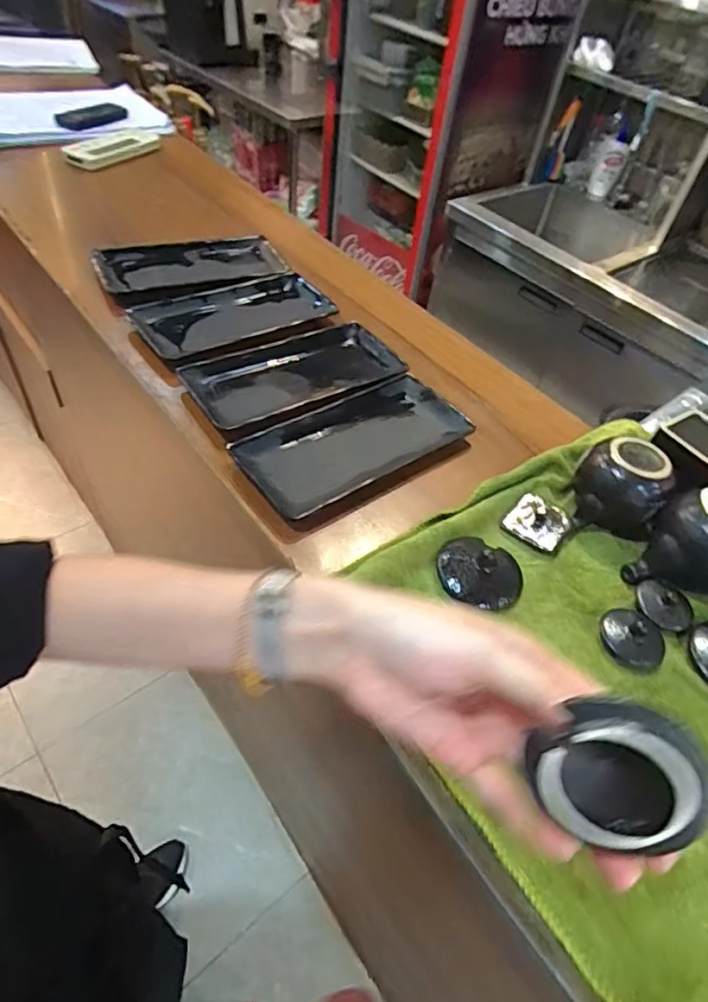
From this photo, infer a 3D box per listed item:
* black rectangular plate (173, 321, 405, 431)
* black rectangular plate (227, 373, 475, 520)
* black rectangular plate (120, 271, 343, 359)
[{"bbox_3d":[-0.055,-0.127,0.544,0.203,0.021,0.098,-24,56,-26],"label":"black rectangular plate"},{"bbox_3d":[0.004,-0.055,0.494,0.205,0.025,0.096,-28,58,-28],"label":"black rectangular plate"},{"bbox_3d":[-0.123,-0.194,0.596,0.200,0.029,0.100,-22,55,-24],"label":"black rectangular plate"}]

